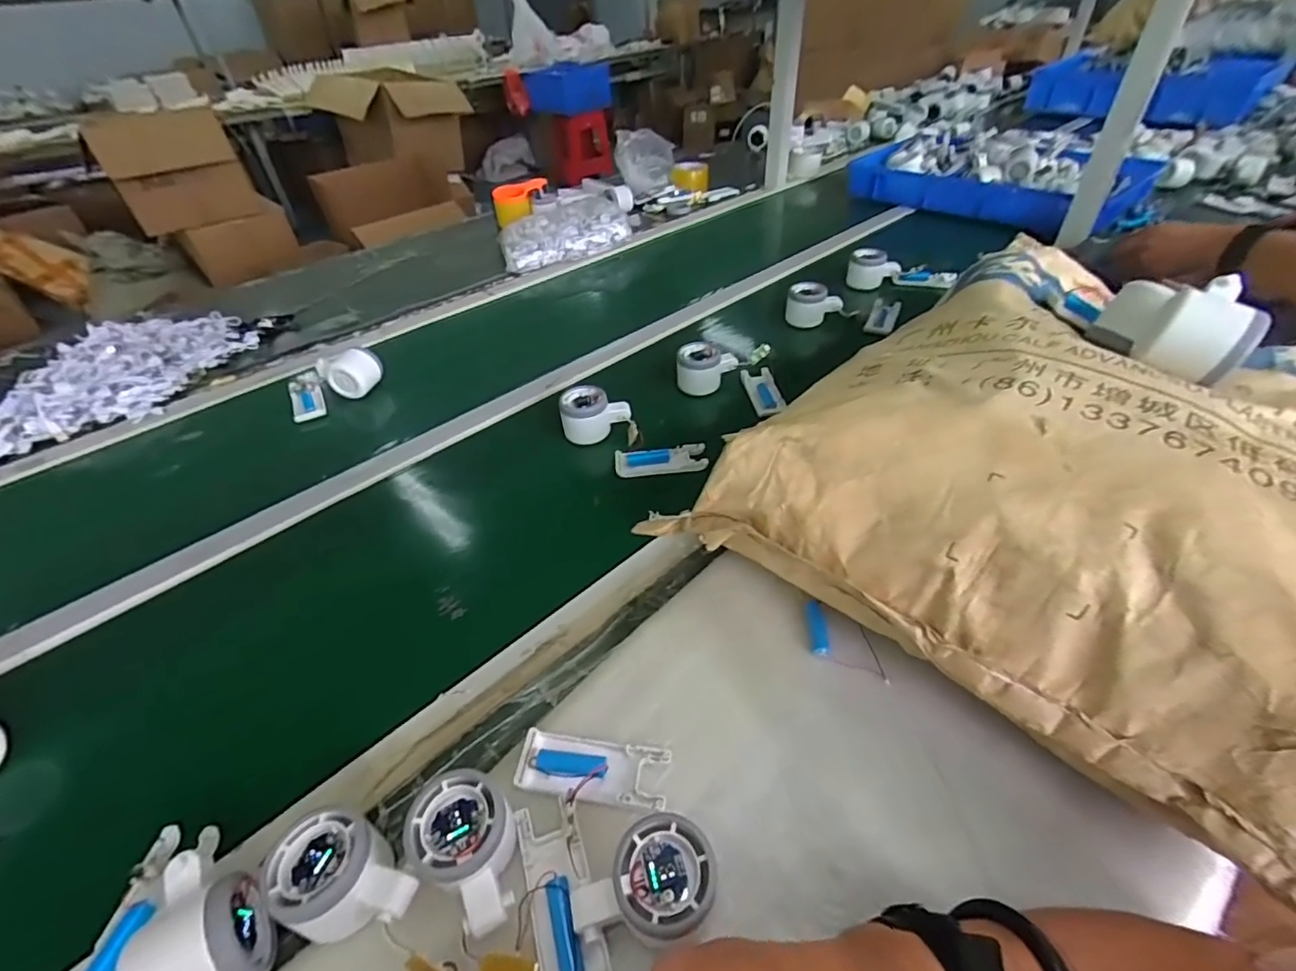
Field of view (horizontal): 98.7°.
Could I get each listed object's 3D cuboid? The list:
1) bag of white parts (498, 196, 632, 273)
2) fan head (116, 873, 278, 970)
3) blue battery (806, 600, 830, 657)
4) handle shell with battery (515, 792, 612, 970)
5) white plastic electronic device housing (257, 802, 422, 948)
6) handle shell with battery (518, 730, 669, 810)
[{"bbox_3d":[-0.185,-0.526,1.158,0.265,0.074,0.176,-21,45,-18],"label":"bag of white parts"},{"bbox_3d":[-0.251,0.259,0.309,0.057,0.050,0.059,-19,45,-17],"label":"fan head"},{"bbox_3d":[0.144,0.121,0.471,0.014,0.014,0.047,0,42,4],"label":"blue battery"},{"bbox_3d":[-0.054,0.246,0.338,0.039,0.021,0.102,-14,43,-12],"label":"handle shell with battery"},{"bbox_3d":[-0.183,0.240,0.334,0.082,0.049,0.058,27,50,29],"label":"white plastic electronic device housing"},{"bbox_3d":[-0.039,0.198,0.389,0.103,0.017,0.043,4,43,9],"label":"handle shell with battery"}]

